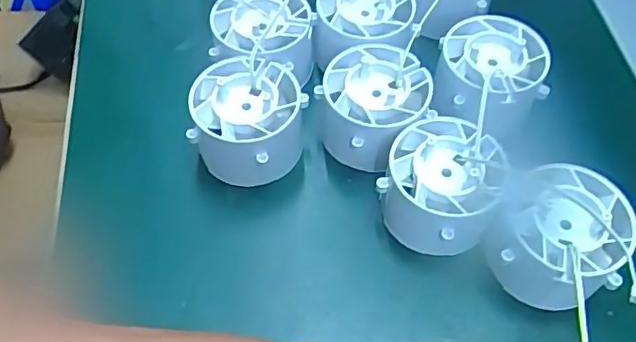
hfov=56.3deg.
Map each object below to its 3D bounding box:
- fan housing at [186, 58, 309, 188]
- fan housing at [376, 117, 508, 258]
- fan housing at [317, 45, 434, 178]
[{"bbox_3d":[-0.032,-0.022,0.275,0.049,0.035,0.045,1,57,-2],"label":"fan housing"},{"bbox_3d":[0.052,0.006,0.255,0.046,0.035,0.047,21,59,11],"label":"fan housing"},{"bbox_3d":[0.024,-0.030,0.279,0.047,0.033,0.049,1,57,-2],"label":"fan housing"}]

